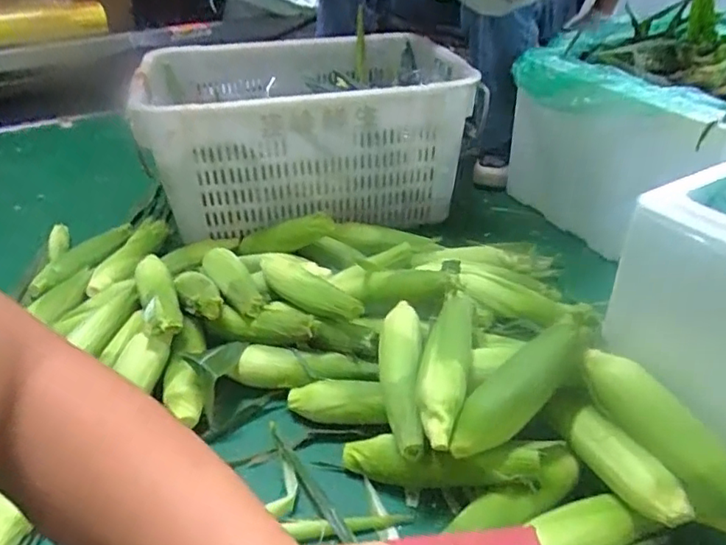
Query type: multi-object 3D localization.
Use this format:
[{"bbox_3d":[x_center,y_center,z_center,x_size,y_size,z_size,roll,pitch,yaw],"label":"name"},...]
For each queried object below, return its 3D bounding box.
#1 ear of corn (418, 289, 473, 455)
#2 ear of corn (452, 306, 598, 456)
[{"bbox_3d":[0.096,0.107,0.665,0.054,0.059,0.216,7,35,12],"label":"ear of corn"},{"bbox_3d":[0.172,0.119,0.622,0.212,0.048,0.061,-40,46,-12],"label":"ear of corn"}]

